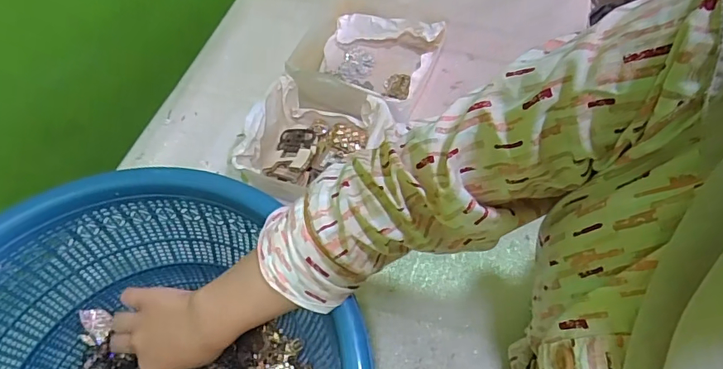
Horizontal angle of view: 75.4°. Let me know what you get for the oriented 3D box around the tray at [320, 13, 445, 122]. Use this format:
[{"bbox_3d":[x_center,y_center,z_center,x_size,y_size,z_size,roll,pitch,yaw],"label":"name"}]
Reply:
[{"bbox_3d":[0.013,-0.183,0.703,0.174,0.052,0.186,17,59,14],"label":"tray"}]

